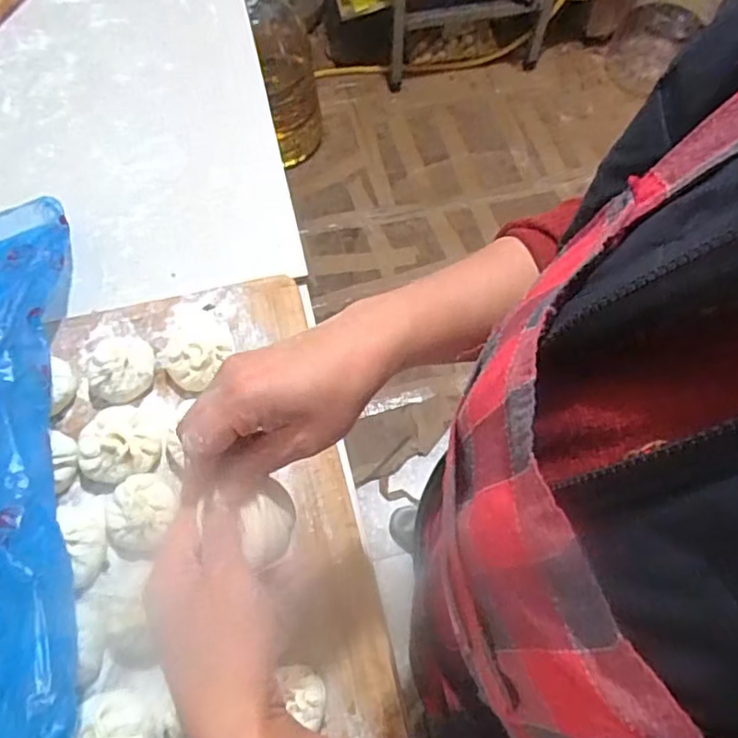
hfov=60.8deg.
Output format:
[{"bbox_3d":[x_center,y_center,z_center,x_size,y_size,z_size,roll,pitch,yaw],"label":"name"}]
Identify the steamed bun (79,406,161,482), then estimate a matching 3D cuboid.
[{"bbox_3d":[-0.234,0.070,0.586,0.074,0.042,0.073,0,64,-1],"label":"steamed bun"}]

